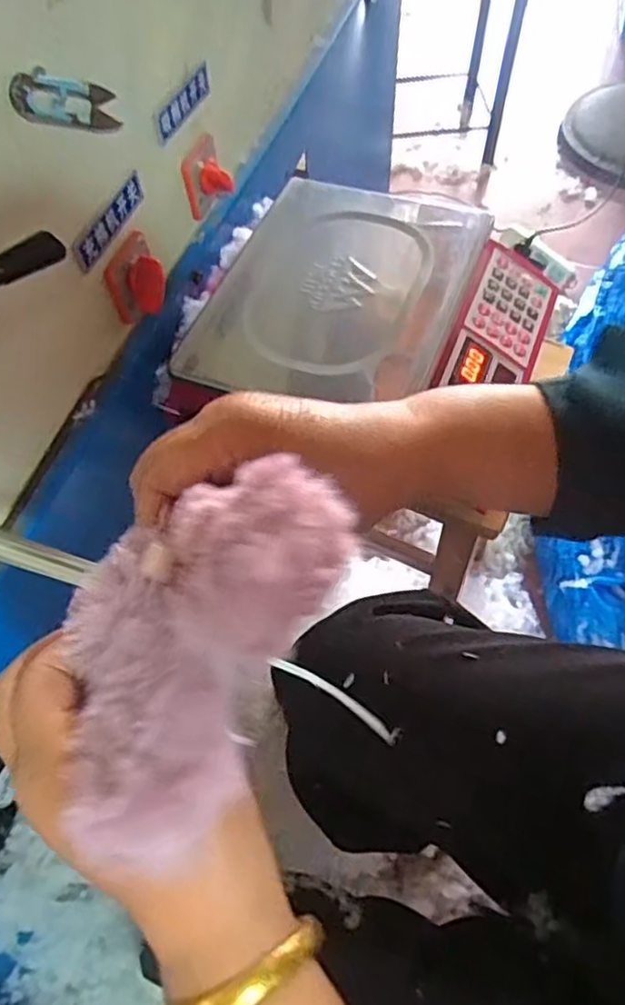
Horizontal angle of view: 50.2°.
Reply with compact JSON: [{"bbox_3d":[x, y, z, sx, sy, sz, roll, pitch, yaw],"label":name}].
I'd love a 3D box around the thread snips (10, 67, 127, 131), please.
[{"bbox_3d":[-0.167,-0.275,0.459,0.007,0.030,0.111,18,28,13],"label":"thread snips"}]

